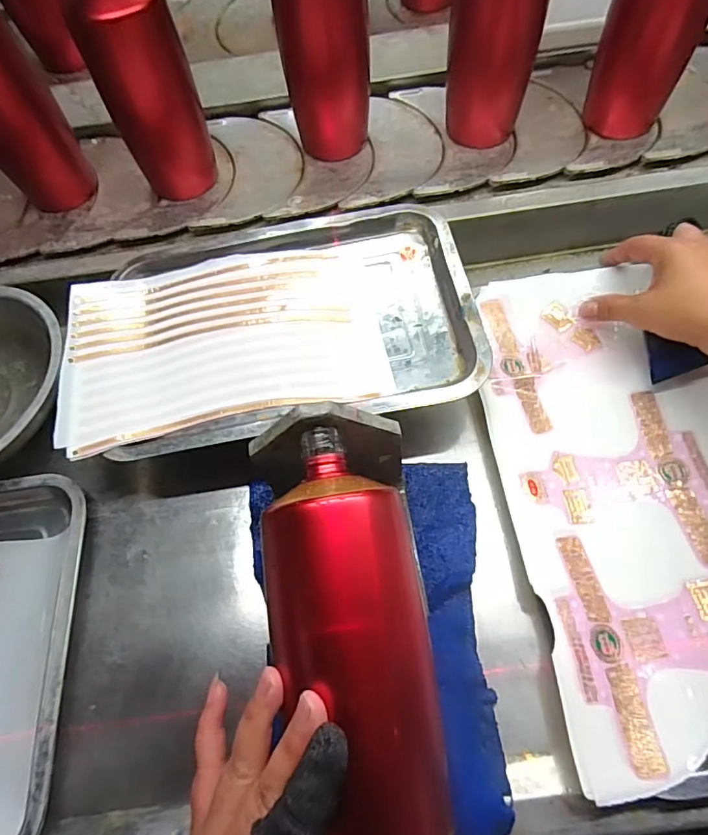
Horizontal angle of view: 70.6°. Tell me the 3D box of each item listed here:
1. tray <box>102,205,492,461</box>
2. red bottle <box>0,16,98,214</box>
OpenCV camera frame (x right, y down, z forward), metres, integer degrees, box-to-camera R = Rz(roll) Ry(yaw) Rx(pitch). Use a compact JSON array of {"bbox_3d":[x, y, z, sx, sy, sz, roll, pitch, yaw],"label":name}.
[{"bbox_3d":[-0.055,-0.080,0.402,0.285,0.033,0.202,-9,65,1],"label":"tray"},{"bbox_3d":[-0.319,-0.291,0.451,0.060,0.188,0.071,32,72,18],"label":"red bottle"}]

